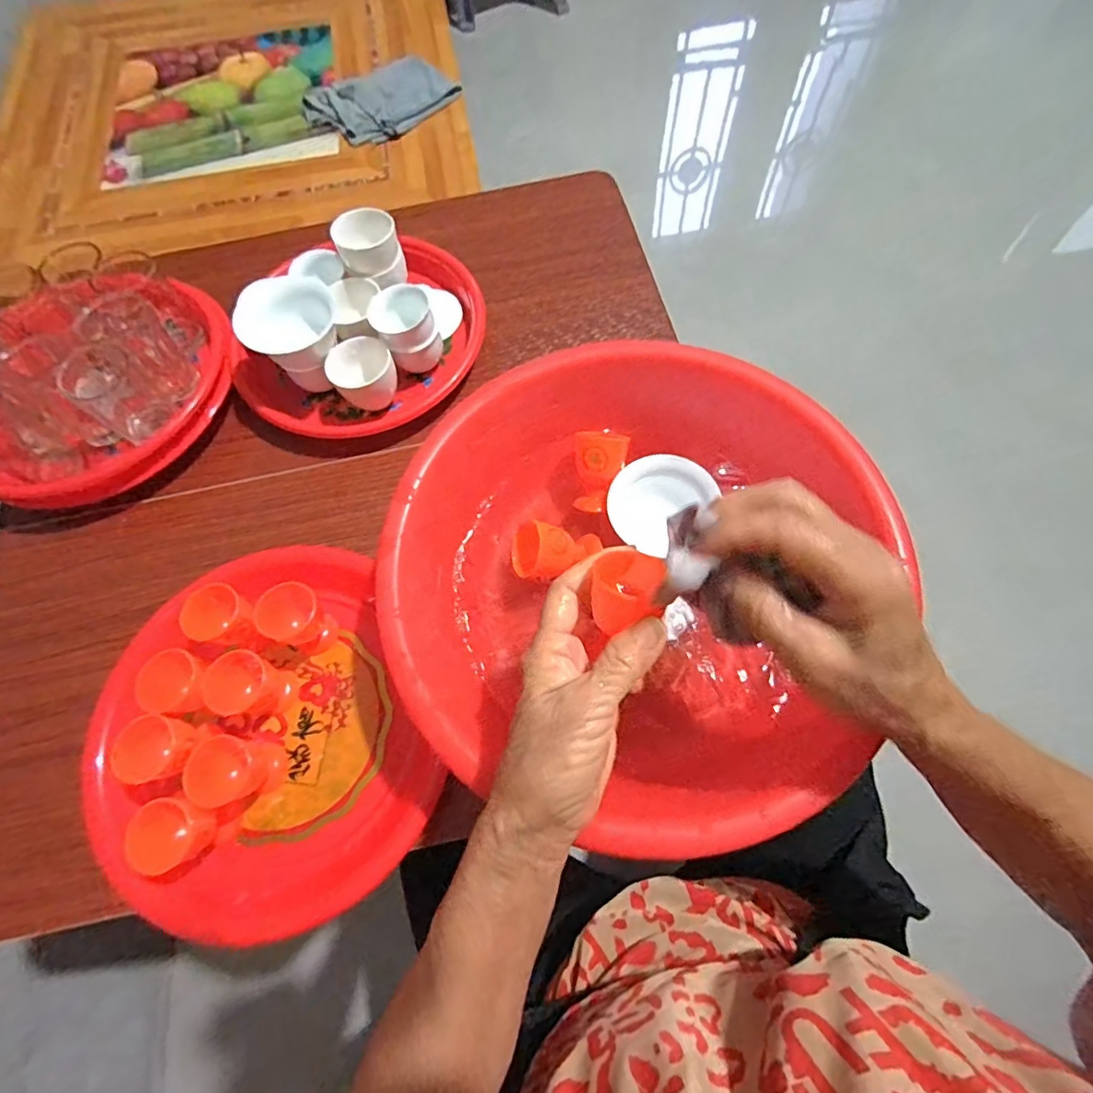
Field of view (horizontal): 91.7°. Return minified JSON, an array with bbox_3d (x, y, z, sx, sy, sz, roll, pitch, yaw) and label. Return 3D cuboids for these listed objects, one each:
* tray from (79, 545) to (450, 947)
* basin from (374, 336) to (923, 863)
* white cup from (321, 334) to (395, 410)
[{"bbox_3d":[-0.210,0.135,0.366,0.221,0.067,0.239,-1,69,3],"label":"tray"},{"bbox_3d":[0.055,0.018,0.369,0.285,0.099,0.307,-1,69,3],"label":"basin"},{"bbox_3d":[-0.165,-0.158,0.482,0.055,0.038,0.052,-1,69,3],"label":"white cup"}]

